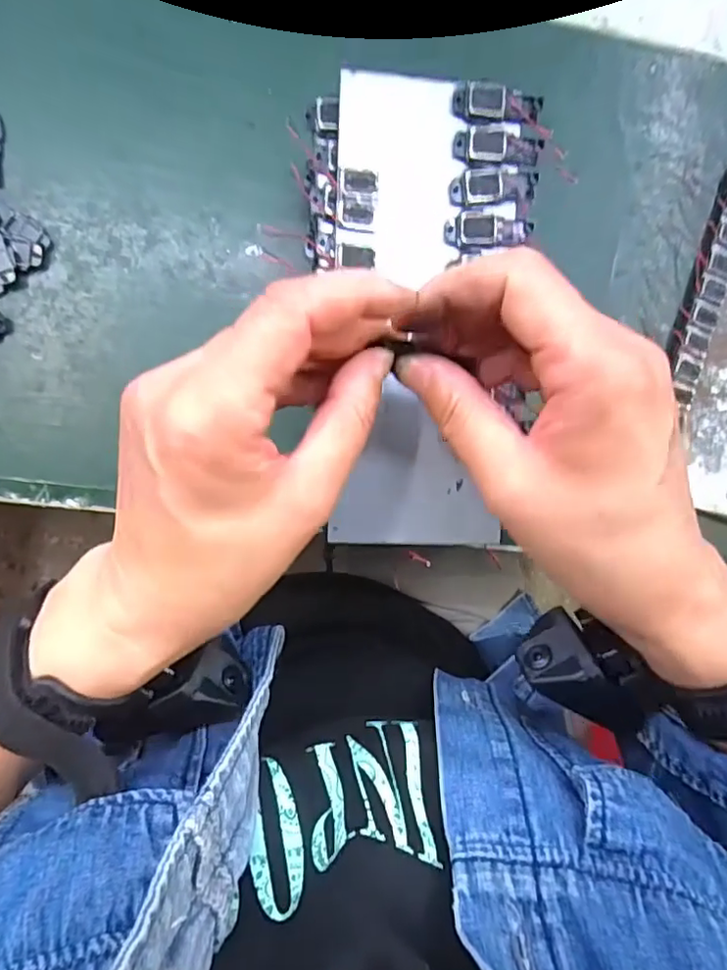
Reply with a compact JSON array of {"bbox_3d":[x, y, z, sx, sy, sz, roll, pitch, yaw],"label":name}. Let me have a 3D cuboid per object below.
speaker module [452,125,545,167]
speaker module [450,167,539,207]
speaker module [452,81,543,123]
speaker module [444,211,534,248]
[{"bbox_3d":[0.060,-0.149,0.256,0.039,0.006,0.015,-4,94,-8],"label":"speaker module"},{"bbox_3d":[0.058,-0.132,0.256,0.039,0.005,0.015,-8,94,-8],"label":"speaker module"},{"bbox_3d":[0.059,-0.166,0.253,0.040,0.007,0.014,0,93,-8],"label":"speaker module"},{"bbox_3d":[0.056,-0.114,0.258,0.039,0.004,0.015,-3,93,-8],"label":"speaker module"}]

